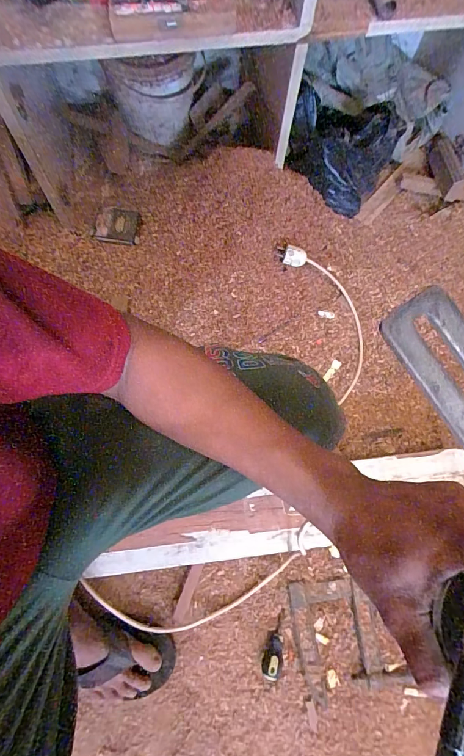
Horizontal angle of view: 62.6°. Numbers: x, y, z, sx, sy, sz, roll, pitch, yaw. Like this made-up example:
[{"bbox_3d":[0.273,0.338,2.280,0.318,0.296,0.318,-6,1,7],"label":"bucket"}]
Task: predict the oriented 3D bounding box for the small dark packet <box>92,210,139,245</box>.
[{"bbox_3d":[-0.236,-0.317,0.791,0.094,0.012,0.074,12,73,2],"label":"small dark packet"}]

